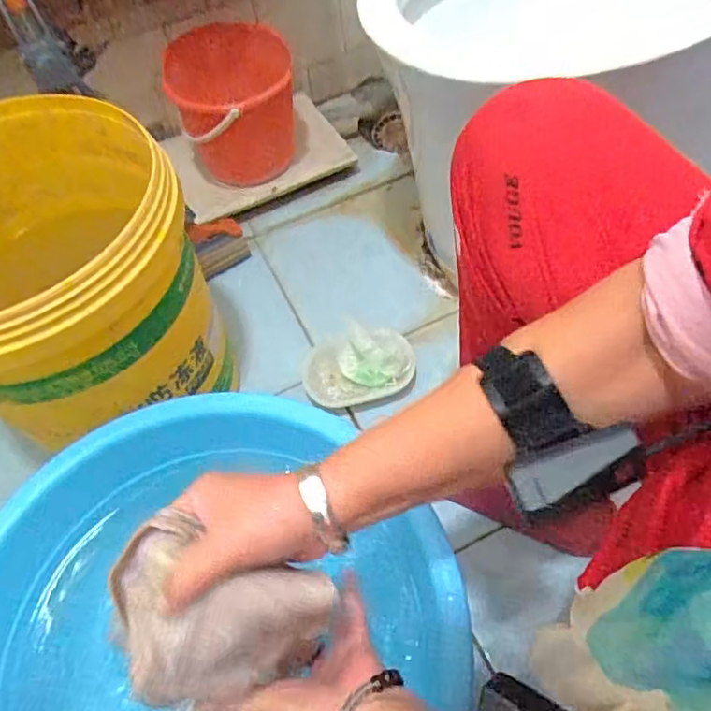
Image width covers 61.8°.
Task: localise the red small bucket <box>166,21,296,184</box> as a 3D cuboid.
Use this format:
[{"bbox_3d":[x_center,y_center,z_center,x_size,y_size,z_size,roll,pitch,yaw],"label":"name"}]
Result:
[{"bbox_3d":[-0.188,-0.377,0.942,0.176,0.198,0.182,-2,58,3],"label":"red small bucket"}]

